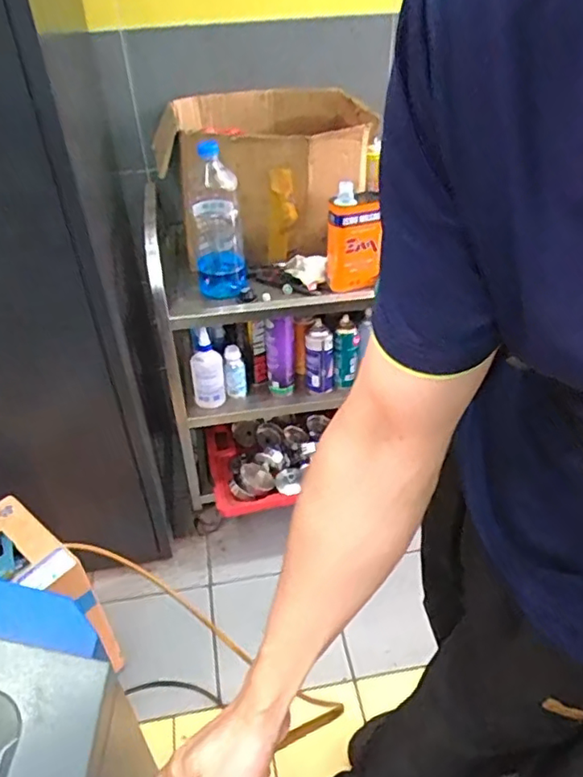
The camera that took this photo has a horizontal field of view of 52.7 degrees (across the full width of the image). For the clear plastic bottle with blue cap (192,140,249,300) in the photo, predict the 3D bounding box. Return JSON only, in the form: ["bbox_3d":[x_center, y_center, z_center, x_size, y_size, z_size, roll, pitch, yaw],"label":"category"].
[{"bbox_3d":[-0.157,-0.348,1.217,0.107,0.295,0.118,-7,39,-5],"label":"clear plastic bottle with blue cap"}]

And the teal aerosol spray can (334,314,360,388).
[{"bbox_3d":[0.131,-0.086,1.395,0.054,0.169,0.042,2,40,6],"label":"teal aerosol spray can"}]

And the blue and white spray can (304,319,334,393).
[{"bbox_3d":[0.068,-0.069,1.398,0.065,0.165,0.067,-2,39,1],"label":"blue and white spray can"}]

